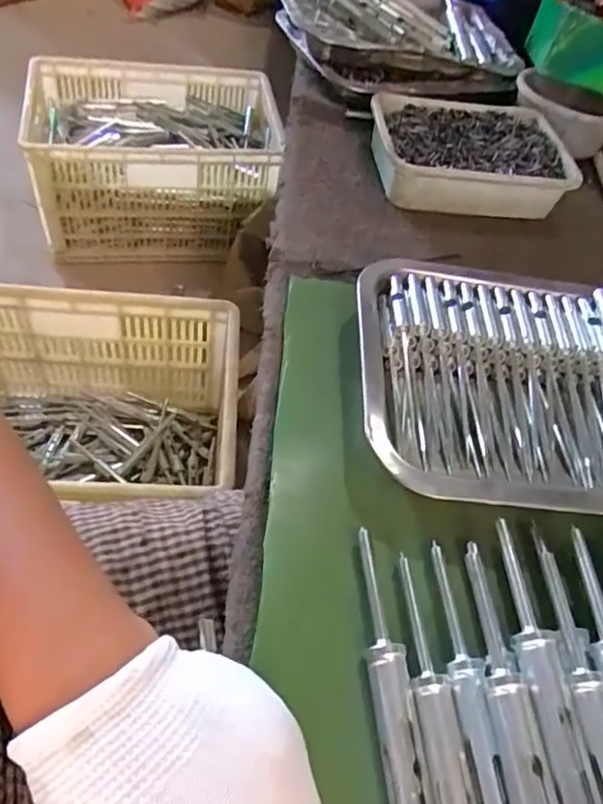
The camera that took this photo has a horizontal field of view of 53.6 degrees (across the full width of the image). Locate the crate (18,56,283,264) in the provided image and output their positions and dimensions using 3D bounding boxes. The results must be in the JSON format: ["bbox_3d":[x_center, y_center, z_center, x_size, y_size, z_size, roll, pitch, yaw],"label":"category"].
[{"bbox_3d":[-0.290,-0.488,1.242,0.464,0.263,0.302,-2,55,-11],"label":"crate"}]

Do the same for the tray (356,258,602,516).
[{"bbox_3d":[0.170,-0.005,0.387,0.274,0.041,0.191,9,53,-3],"label":"tray"}]

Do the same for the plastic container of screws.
[{"bbox_3d":[0.155,-0.228,0.554,0.183,0.044,0.130,0,54,-10],"label":"plastic container of screws"}]

